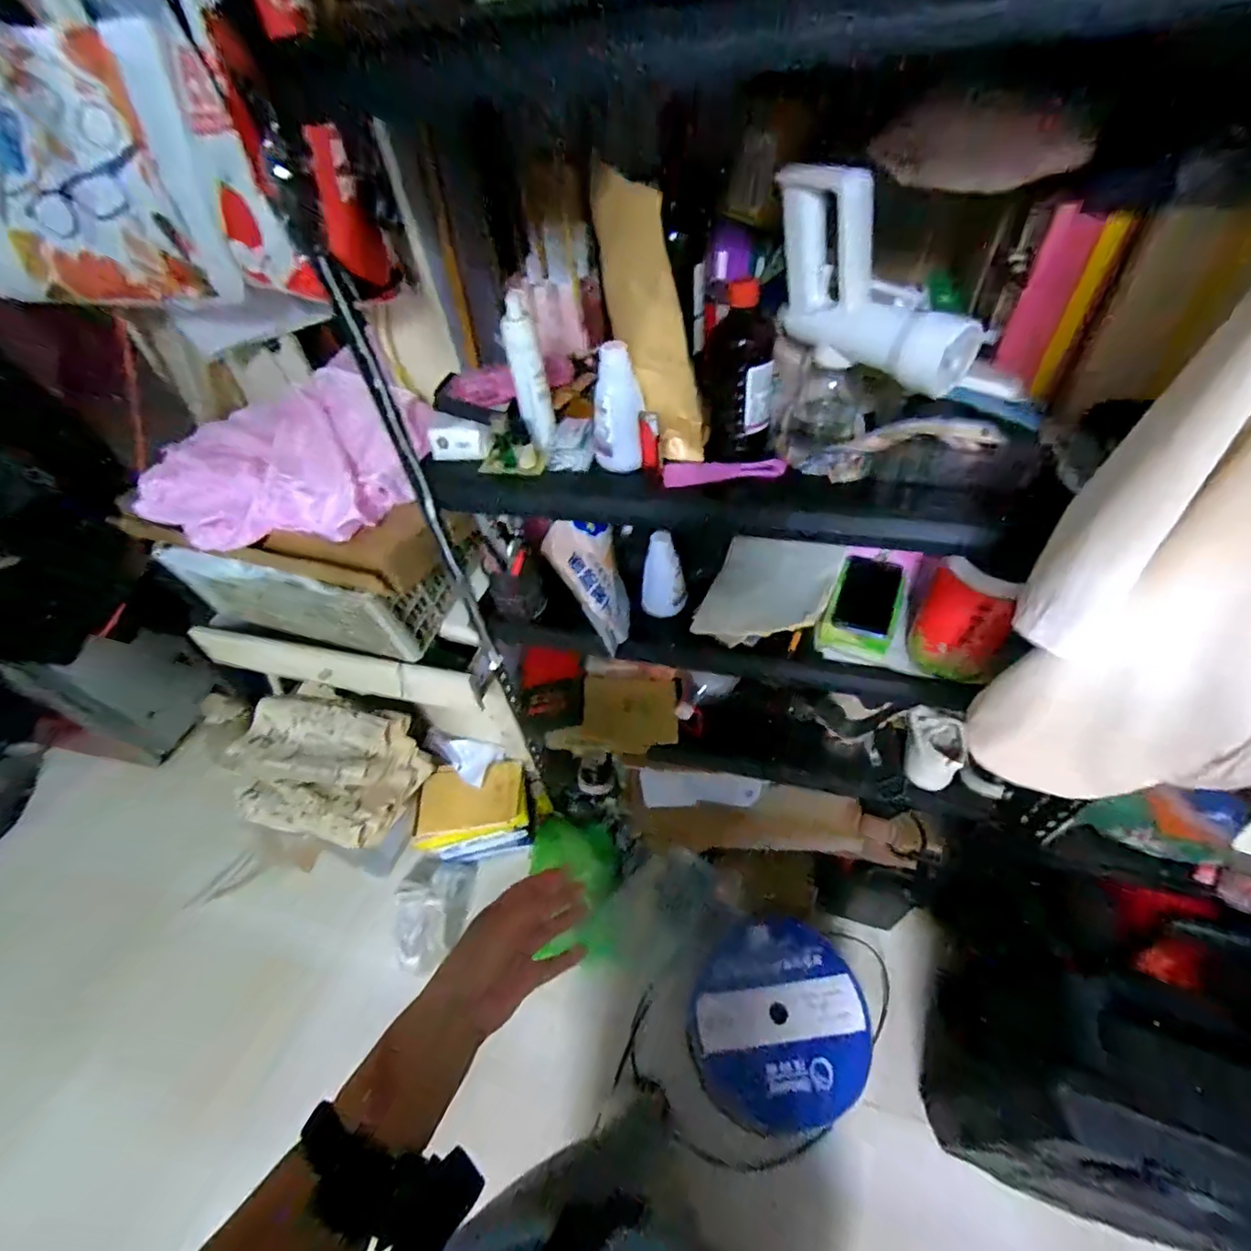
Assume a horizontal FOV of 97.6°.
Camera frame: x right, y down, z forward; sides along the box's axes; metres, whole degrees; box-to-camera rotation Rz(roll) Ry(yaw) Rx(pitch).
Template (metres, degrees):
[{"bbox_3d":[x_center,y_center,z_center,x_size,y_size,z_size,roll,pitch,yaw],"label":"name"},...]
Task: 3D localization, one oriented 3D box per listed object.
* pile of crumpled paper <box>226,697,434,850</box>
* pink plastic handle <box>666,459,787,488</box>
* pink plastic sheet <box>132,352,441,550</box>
[{"bbox_3d":[-0.680,0.381,1.304,0.414,0.296,0.271,5,48,12],"label":"pile of crumpled paper"},{"bbox_3d":[0.116,-0.184,0.656,0.138,0.028,0.027,1,47,8],"label":"pink plastic handle"},{"bbox_3d":[-0.571,-0.294,0.919,0.393,0.160,0.371,21,53,24],"label":"pink plastic sheet"}]

